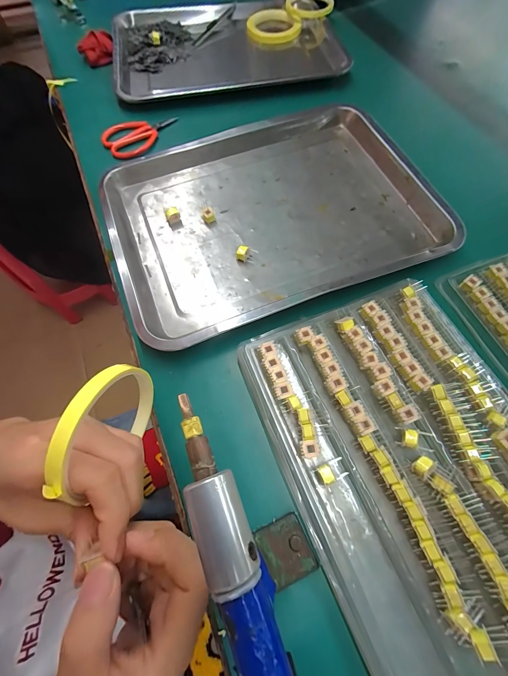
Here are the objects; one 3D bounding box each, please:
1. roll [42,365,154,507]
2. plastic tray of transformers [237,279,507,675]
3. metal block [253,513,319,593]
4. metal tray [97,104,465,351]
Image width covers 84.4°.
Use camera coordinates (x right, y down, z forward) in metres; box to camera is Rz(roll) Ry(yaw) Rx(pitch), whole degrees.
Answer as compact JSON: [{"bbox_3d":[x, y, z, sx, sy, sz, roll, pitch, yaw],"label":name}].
[{"bbox_3d":[-0.094,0.057,0.183,0.013,0.081,0.084,15,64,6],"label":"roll"},{"bbox_3d":[0.136,0.105,0.223,0.202,0.023,0.318,-21,68,-8],"label":"plastic tray of transformers"},{"bbox_3d":[0.025,0.167,0.221,0.037,0.007,0.041,-23,69,-9],"label":"metal block"},{"bbox_3d":[0.024,-0.160,0.351,0.389,0.035,0.284,-21,68,-8],"label":"metal tray"}]

